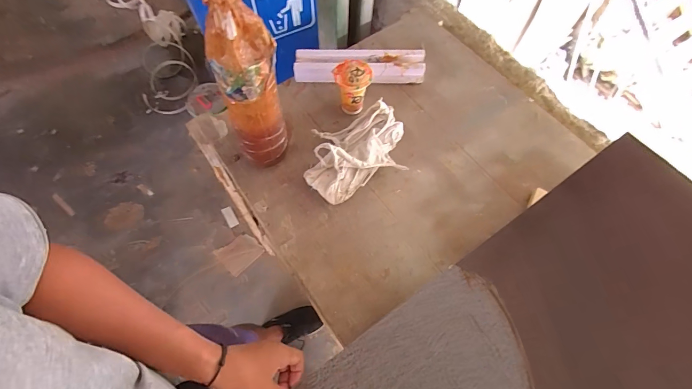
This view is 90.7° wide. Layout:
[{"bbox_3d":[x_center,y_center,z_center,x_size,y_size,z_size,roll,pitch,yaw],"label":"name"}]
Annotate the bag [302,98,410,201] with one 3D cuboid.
[{"bbox_3d":[0.019,-0.078,0.642,0.215,0.070,0.139,-33,69,-16],"label":"bag"}]

